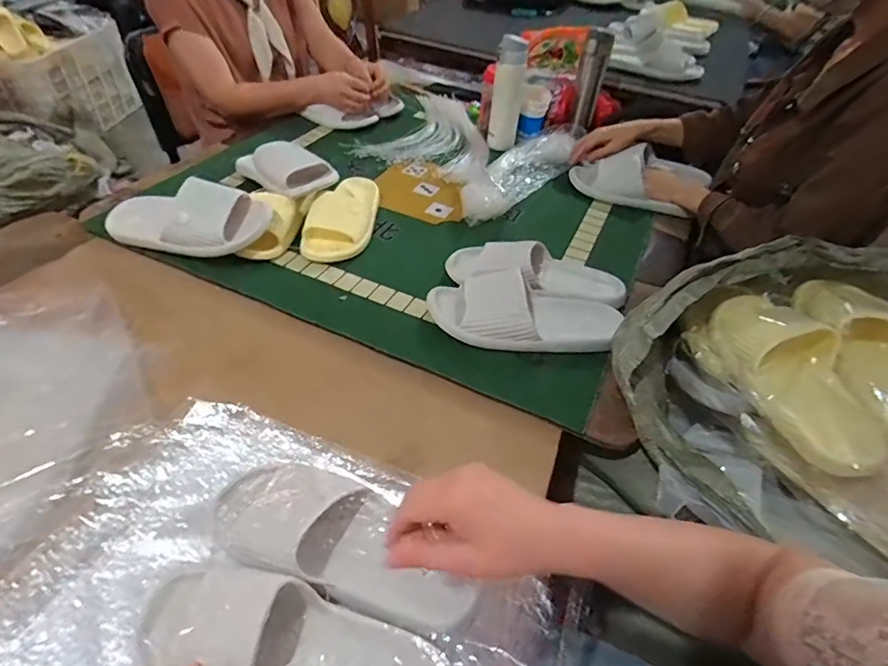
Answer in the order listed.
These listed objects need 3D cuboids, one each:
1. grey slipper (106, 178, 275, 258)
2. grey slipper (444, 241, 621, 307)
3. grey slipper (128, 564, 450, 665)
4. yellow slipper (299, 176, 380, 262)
[{"bbox_3d":[-0.404,-0.180,0.767,0.243,0.102,0.108,13,47,7],"label":"grey slipper"},{"bbox_3d":[0.144,-0.102,0.767,0.270,0.076,0.099,6,46,0],"label":"grey slipper"},{"bbox_3d":[-0.125,0.266,0.399,0.264,0.065,0.093,18,47,4],"label":"grey slipper"},{"bbox_3d":[-0.174,-0.217,0.857,0.108,0.060,0.237,6,46,1],"label":"yellow slipper"}]

